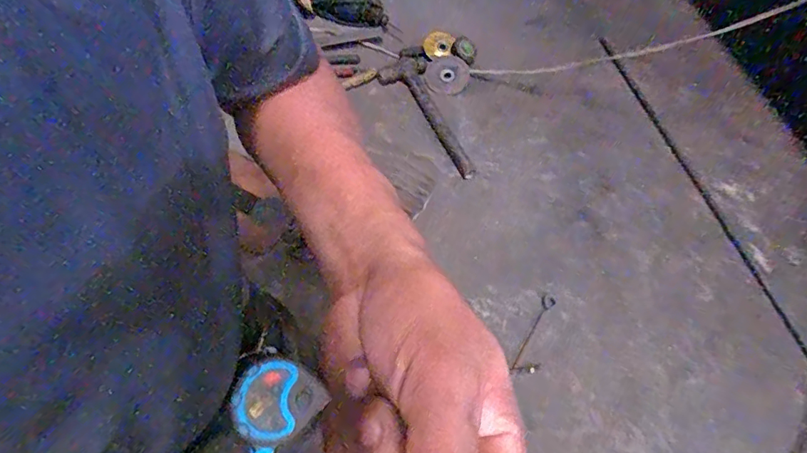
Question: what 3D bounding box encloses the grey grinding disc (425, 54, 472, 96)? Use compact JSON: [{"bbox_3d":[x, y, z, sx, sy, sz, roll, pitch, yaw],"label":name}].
[{"bbox_3d":[0.093,-0.324,1.015,0.088,0.018,0.102,44,70,-5],"label":"grey grinding disc"}]

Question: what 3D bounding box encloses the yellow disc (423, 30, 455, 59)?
[{"bbox_3d":[0.077,-0.401,1.043,0.064,0.011,0.063,0,90,14],"label":"yellow disc"}]

